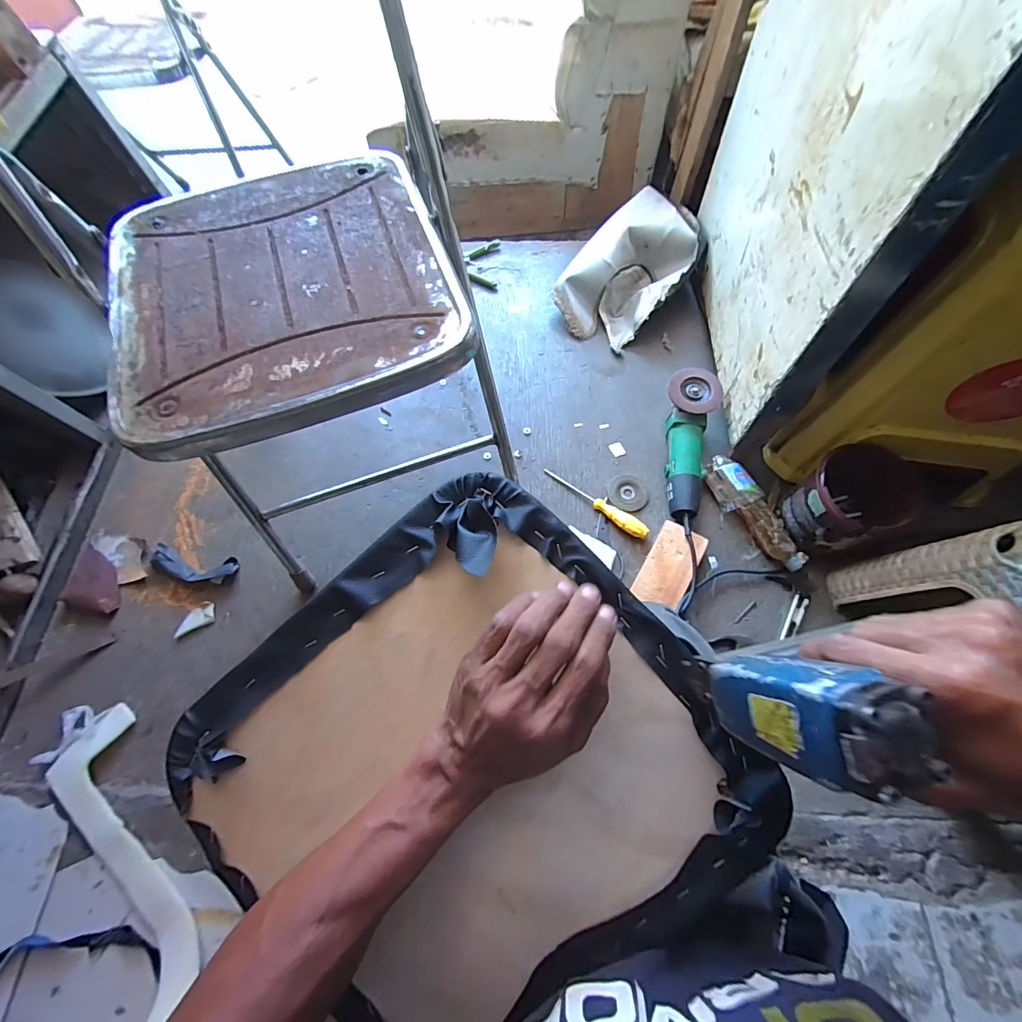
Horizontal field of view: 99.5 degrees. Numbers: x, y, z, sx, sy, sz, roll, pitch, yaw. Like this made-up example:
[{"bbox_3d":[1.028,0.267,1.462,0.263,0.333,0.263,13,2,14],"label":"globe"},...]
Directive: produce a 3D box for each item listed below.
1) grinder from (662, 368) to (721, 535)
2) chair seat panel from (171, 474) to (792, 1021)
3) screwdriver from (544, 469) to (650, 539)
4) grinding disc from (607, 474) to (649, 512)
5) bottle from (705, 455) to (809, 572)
[{"bbox_3d":[0.322,-0.114,0.804,0.091,0.093,0.294,12,69,7],"label":"grinder"},{"bbox_3d":[-0.032,0.195,0.317,0.354,0.030,0.352,-42,85,0],"label":"chair seat panel"},{"bbox_3d":[0.156,-0.017,0.807,0.223,0.030,0.030,37,74,15],"label":"screwdriver"},{"bbox_3d":[0.222,-0.035,0.821,0.074,0.004,0.075,-1,68,2],"label":"grinding disc"},{"bbox_3d":[0.431,0.002,0.769,0.058,0.057,0.230,-28,70,-9],"label":"bottle"}]

